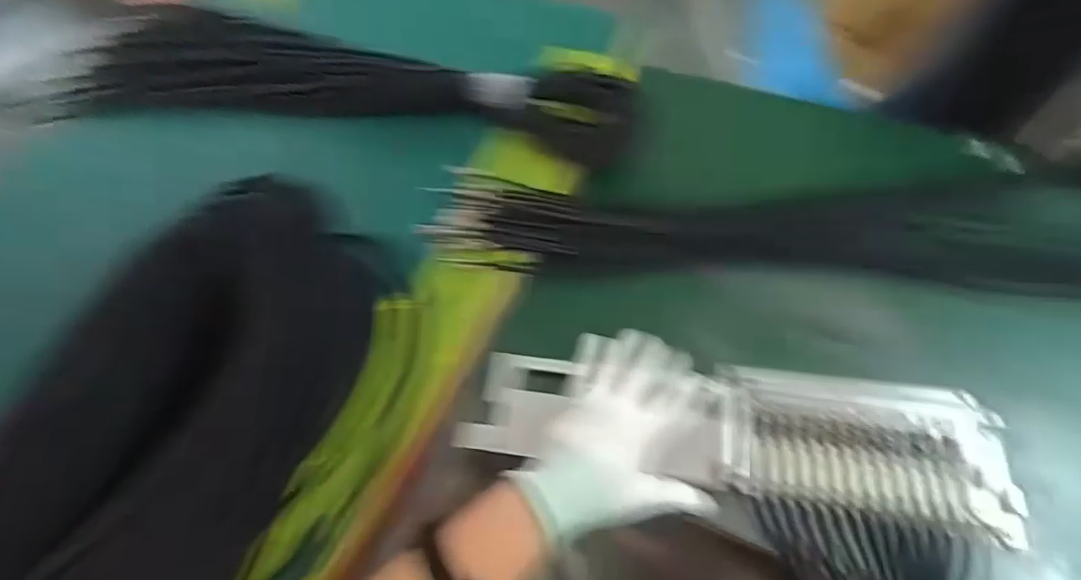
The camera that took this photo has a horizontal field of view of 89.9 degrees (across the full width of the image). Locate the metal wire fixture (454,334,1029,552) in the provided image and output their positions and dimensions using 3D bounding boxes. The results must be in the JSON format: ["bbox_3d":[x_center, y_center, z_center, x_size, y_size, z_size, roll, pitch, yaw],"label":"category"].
[{"bbox_3d":[0.152,0.111,0.443,0.418,0.029,0.111,5,59,6],"label":"metal wire fixture"}]

